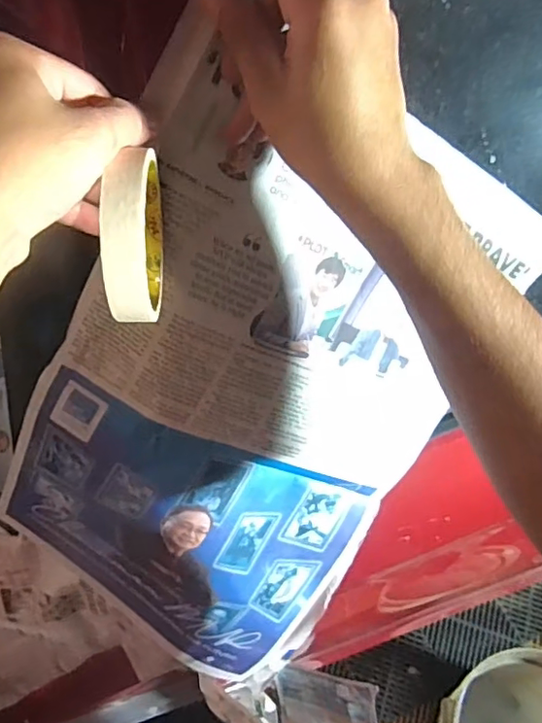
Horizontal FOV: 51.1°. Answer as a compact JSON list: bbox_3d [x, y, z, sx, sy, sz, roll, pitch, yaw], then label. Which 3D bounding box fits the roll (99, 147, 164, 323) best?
[{"bbox_3d":[-0.067,-0.064,0.290,0.022,0.084,0.083,-2,55,1],"label":"roll"}]

